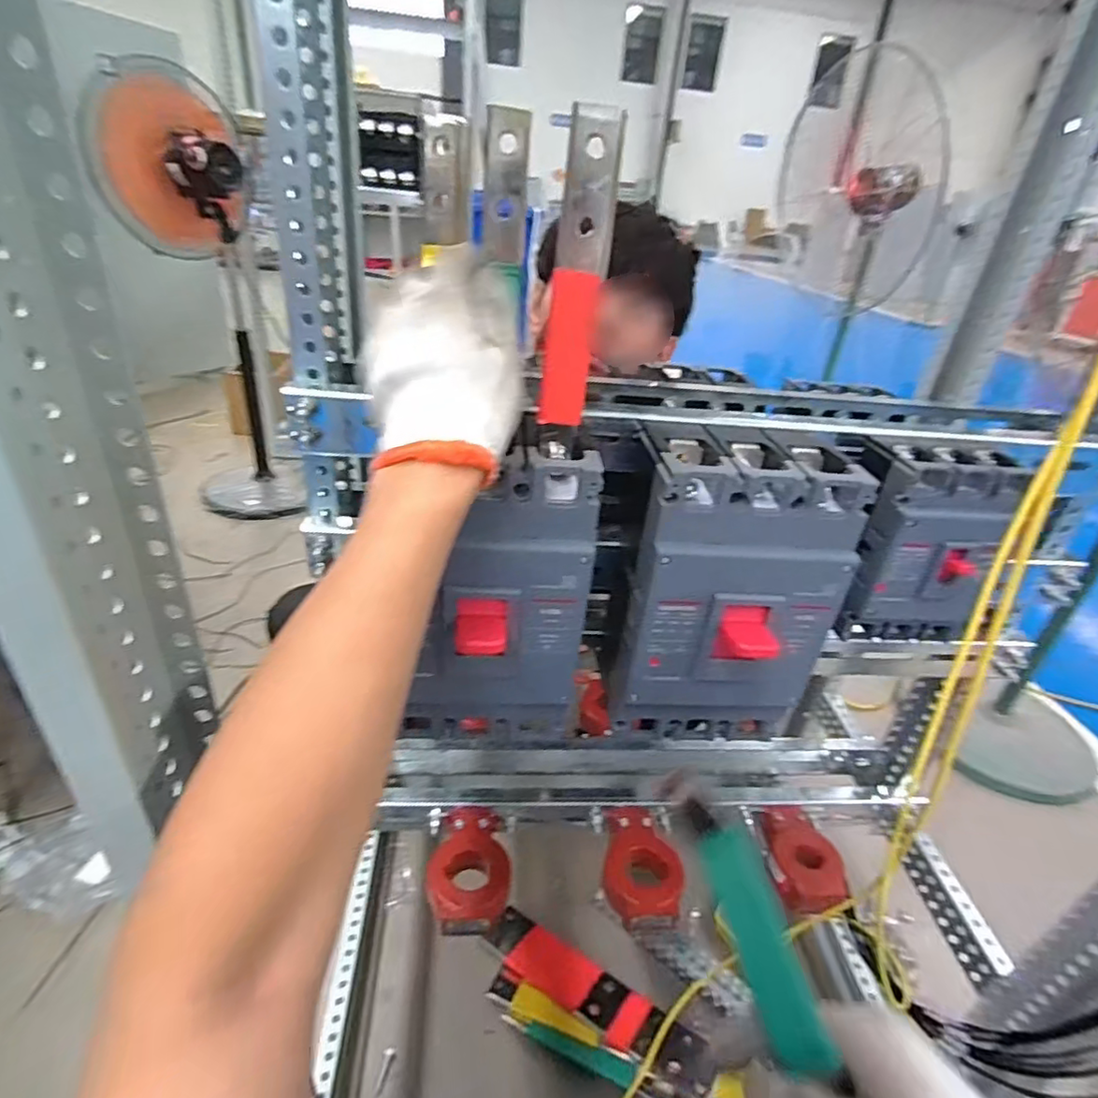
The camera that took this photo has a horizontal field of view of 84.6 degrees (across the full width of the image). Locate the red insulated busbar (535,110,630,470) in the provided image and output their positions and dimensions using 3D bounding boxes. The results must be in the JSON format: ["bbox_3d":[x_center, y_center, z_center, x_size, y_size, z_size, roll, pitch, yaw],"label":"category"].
[{"bbox_3d":[0.017,-0.156,0.388,0.035,0.207,0.010,0,32,-12],"label":"red insulated busbar"}]

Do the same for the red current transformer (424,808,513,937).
[{"bbox_3d":[-0.090,0.354,0.679,0.090,0.035,0.139,-2,32,-15],"label":"red current transformer"}]

